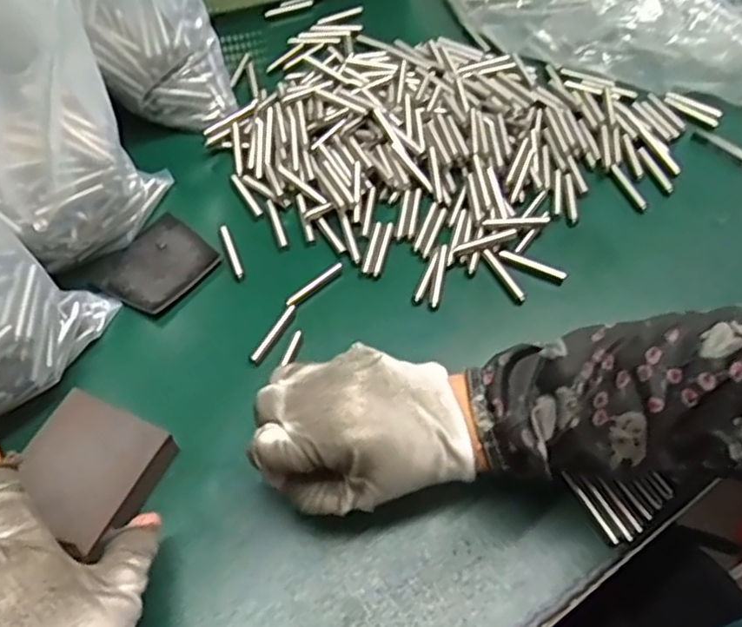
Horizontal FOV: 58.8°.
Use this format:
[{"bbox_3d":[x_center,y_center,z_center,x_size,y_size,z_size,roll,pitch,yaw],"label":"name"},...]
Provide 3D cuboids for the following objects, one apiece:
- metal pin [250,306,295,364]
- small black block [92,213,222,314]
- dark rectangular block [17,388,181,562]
[{"bbox_3d":[-0.064,0.013,0.438,0.007,0.004,0.047,24,59,16],"label":"metal pin"},{"bbox_3d":[-0.152,-0.035,0.468,0.066,0.005,0.075,31,61,20],"label":"small black block"},{"bbox_3d":[-0.158,0.086,0.370,0.077,0.014,0.070,23,59,15],"label":"dark rectangular block"}]

